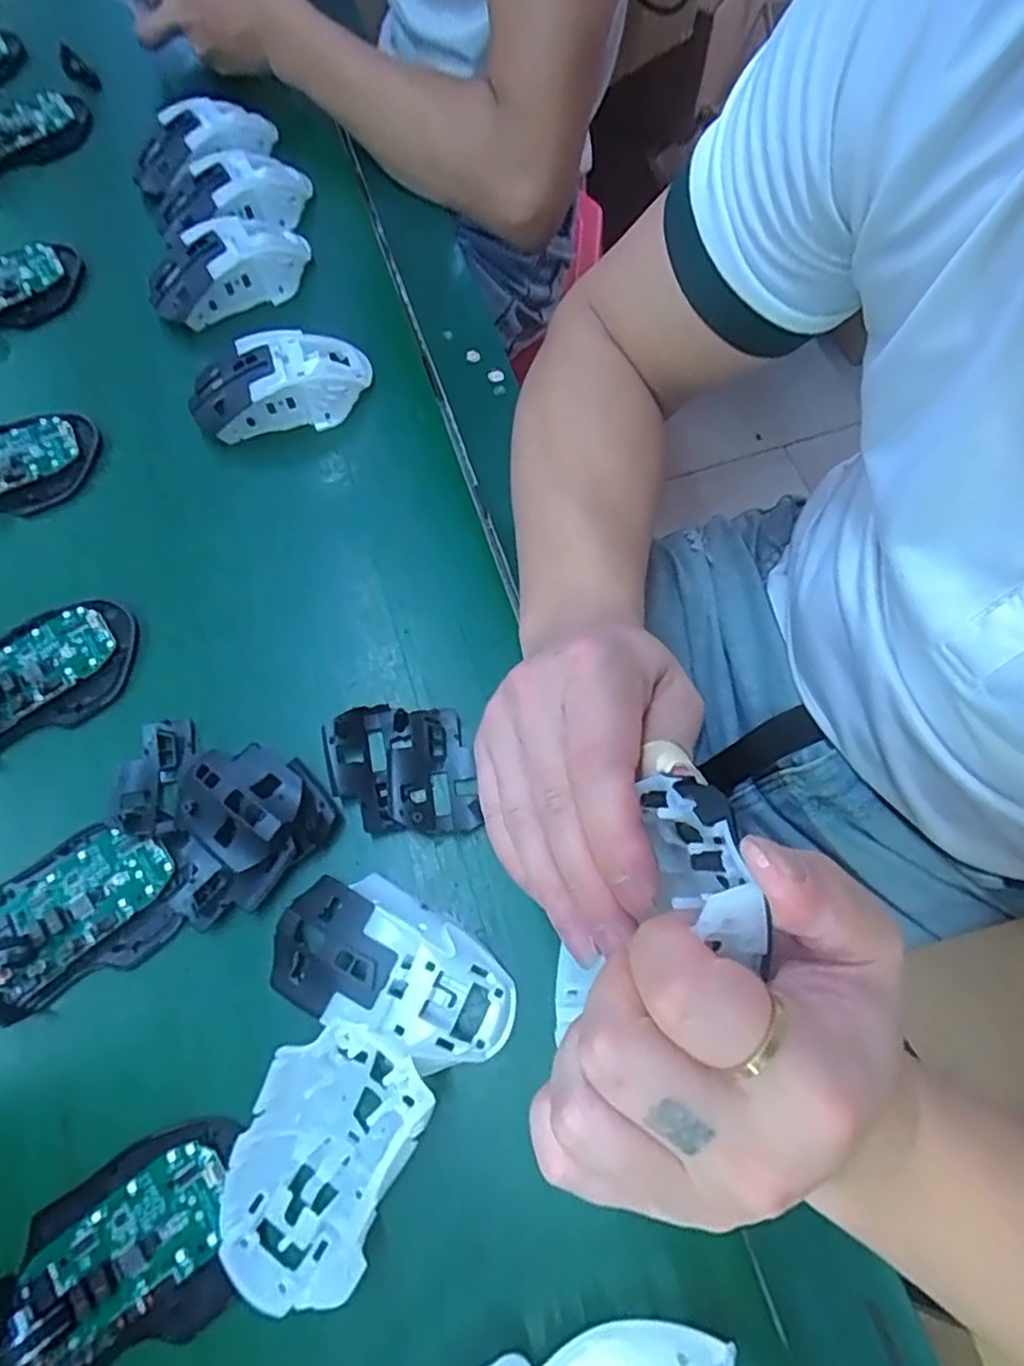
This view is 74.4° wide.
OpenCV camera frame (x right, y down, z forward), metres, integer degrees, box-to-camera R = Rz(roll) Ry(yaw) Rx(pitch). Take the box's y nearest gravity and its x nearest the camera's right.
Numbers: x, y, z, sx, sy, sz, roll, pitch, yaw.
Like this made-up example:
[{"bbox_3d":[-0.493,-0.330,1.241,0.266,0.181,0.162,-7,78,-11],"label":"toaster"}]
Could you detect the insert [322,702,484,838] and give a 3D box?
[{"bbox_3d":[-0.059,0.045,0.357,0.074,0.017,0.069,-7,69,-2],"label":"insert"}]

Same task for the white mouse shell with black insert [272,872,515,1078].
[{"bbox_3d":[-0.055,0.132,0.315,0.116,0.034,0.062,22,71,9],"label":"white mouse shell with black insert"}]

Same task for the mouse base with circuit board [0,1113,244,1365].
[{"bbox_3d":[-0.167,0.243,0.281,0.105,0.032,0.074,-23,70,-8],"label":"mouse base with circuit board"}]

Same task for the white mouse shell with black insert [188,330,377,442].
[{"bbox_3d":[-0.153,-0.198,0.442,0.119,0.040,0.062,-14,69,-5],"label":"white mouse shell with black insert"}]

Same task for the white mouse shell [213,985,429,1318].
[{"bbox_3d":[-0.080,0.199,0.283,0.066,0.045,0.111,23,71,9],"label":"white mouse shell"}]

